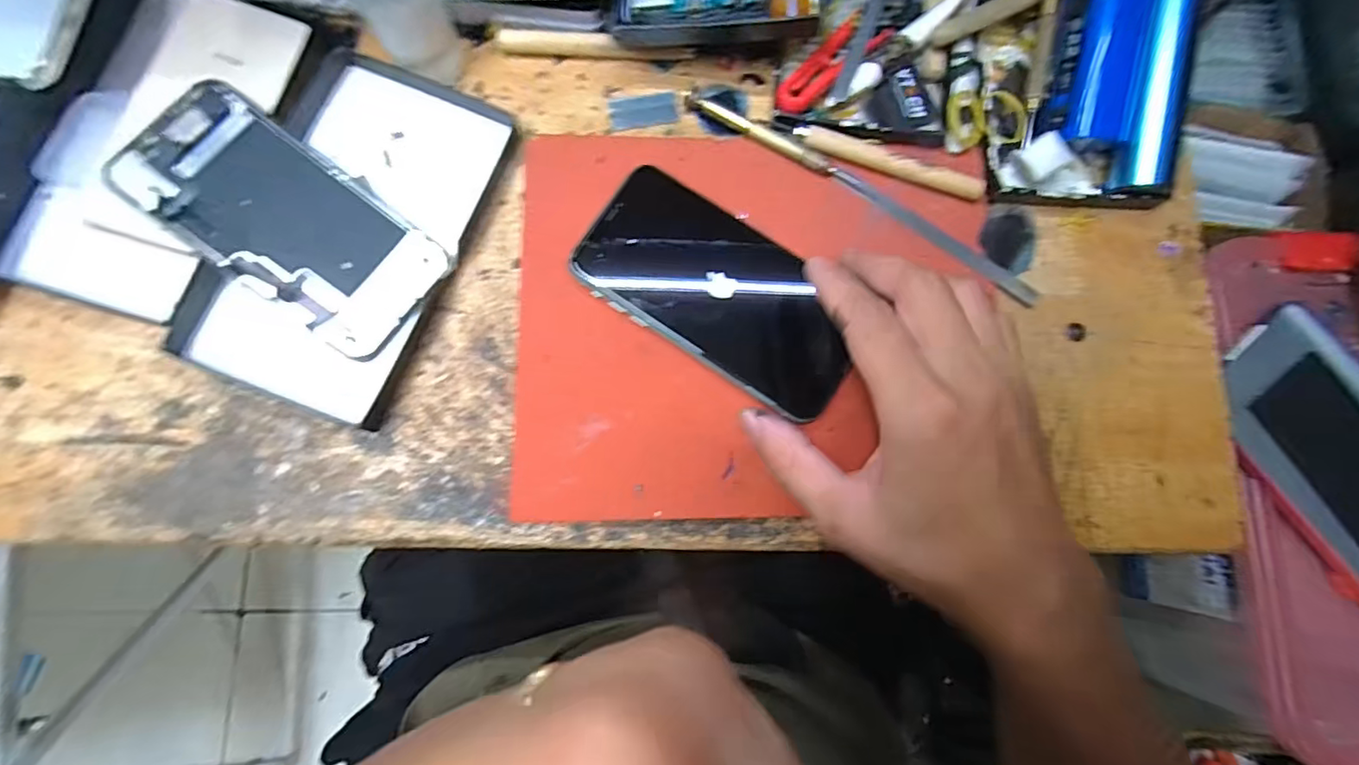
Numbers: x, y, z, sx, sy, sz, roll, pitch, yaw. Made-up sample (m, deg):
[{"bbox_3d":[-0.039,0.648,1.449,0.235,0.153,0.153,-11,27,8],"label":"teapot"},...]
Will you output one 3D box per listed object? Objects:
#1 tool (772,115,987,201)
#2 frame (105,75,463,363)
[{"bbox_3d":[0.109,-0.122,0.311,0.118,0.010,0.012,19,80,-1],"label":"tool"},{"bbox_3d":[-0.190,-0.079,0.278,0.143,0.006,0.068,37,78,-7],"label":"frame"}]

